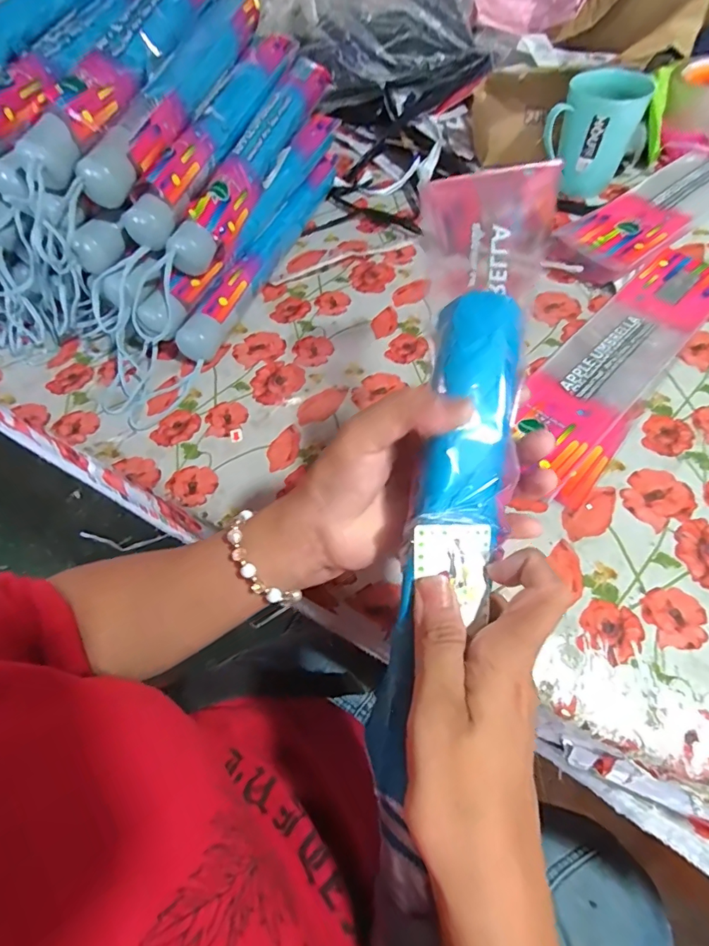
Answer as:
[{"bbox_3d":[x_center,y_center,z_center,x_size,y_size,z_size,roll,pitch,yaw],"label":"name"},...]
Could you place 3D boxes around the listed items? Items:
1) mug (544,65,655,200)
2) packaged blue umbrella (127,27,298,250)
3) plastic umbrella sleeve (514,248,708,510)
[{"bbox_3d":[0.259,-0.367,0.512,0.086,0.105,0.070,22,62,17],"label":"mug"},{"bbox_3d":[-0.133,-0.357,0.471,0.037,0.040,0.343,13,60,13],"label":"packaged blue umbrella"},{"bbox_3d":[0.240,-0.108,0.418,0.086,0.010,0.330,35,67,23],"label":"plastic umbrella sleeve"}]

